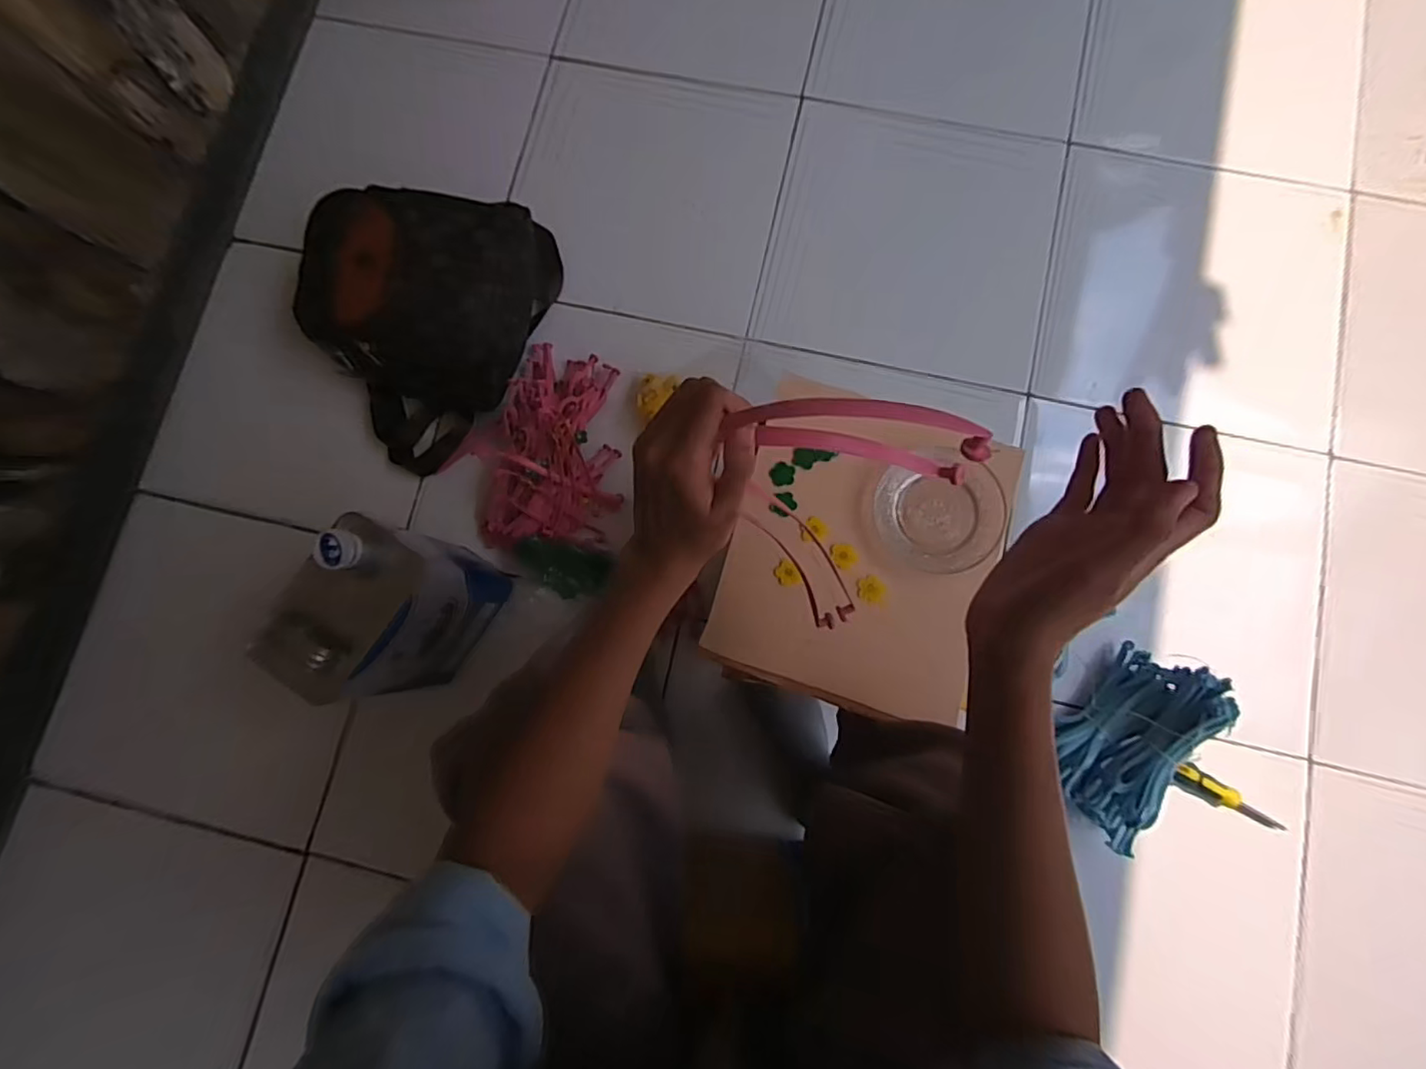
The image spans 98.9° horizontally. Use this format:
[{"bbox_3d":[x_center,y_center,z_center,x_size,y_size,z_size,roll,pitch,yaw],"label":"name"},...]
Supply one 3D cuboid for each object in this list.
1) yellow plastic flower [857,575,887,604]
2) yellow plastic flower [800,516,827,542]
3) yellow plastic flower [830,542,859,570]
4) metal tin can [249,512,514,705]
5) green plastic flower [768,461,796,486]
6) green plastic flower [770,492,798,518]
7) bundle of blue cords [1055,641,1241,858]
[{"bbox_3d":[0.146,0.050,0.557,0.024,0.004,0.025,0,80,2],"label":"yellow plastic flower"},{"bbox_3d":[0.096,-0.003,0.571,0.022,0.008,0.024,0,82,2],"label":"yellow plastic flower"},{"bbox_3d":[0.120,0.019,0.563,0.021,0.005,0.025,-38,81,-4],"label":"yellow plastic flower"},{"bbox_3d":[-0.339,0.082,0.653,0.110,0.227,0.160,30,83,7],"label":"metal tin can"},{"bbox_3d":[0.066,-0.057,0.580,0.024,0.004,0.023,6,81,3],"label":"green plastic flower"},{"bbox_3d":[0.067,-0.029,0.574,0.023,0.008,0.024,0,92,1],"label":"green plastic flower"},{"bbox_3d":[0.477,0.238,0.694,0.105,0.087,0.218,31,85,6],"label":"bundle of blue cords"}]

